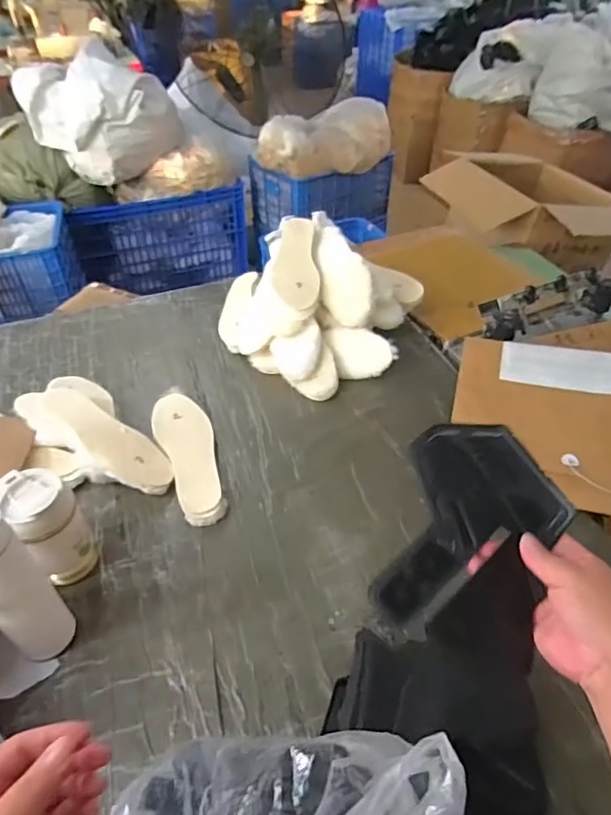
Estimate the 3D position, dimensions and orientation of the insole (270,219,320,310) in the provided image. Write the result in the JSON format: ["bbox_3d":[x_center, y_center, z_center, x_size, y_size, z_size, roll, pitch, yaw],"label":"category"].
[{"bbox_3d":[-0.020,-0.276,0.997,0.085,0.013,0.223,-2,61,-1],"label":"insole"}]

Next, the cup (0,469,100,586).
[{"bbox_3d":[-0.325,0.157,0.674,0.076,0.162,0.078,0,44,0],"label":"cup"}]

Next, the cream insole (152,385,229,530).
[{"bbox_3d":[-0.190,0.068,0.846,0.086,0.031,0.279,-13,45,-13],"label":"cream insole"}]

